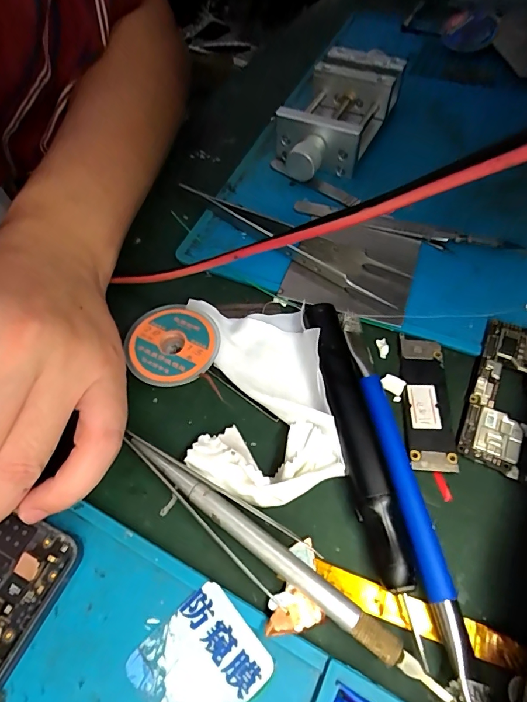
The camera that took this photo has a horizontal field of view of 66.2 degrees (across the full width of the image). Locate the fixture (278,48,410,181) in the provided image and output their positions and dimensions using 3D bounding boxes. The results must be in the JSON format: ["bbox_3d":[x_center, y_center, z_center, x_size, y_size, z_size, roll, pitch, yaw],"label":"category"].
[{"bbox_3d":[0.049,-0.158,0.271,0.059,0.038,0.114,21,62,15],"label":"fixture"}]

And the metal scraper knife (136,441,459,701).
[{"bbox_3d":[0.003,0.074,0.150,0.132,0.011,0.010,32,64,19],"label":"metal scraper knife"}]

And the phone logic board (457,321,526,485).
[{"bbox_3d":[0.112,0.020,0.180,0.033,0.008,0.072,21,61,13],"label":"phone logic board"}]

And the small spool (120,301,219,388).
[{"bbox_3d":[-0.043,-0.002,0.199,0.043,0.011,0.043,-2,58,3],"label":"small spool"}]

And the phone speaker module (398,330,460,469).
[{"bbox_3d":[0.074,0.022,0.184,0.020,0.004,0.064,3,59,4],"label":"phone speaker module"}]

